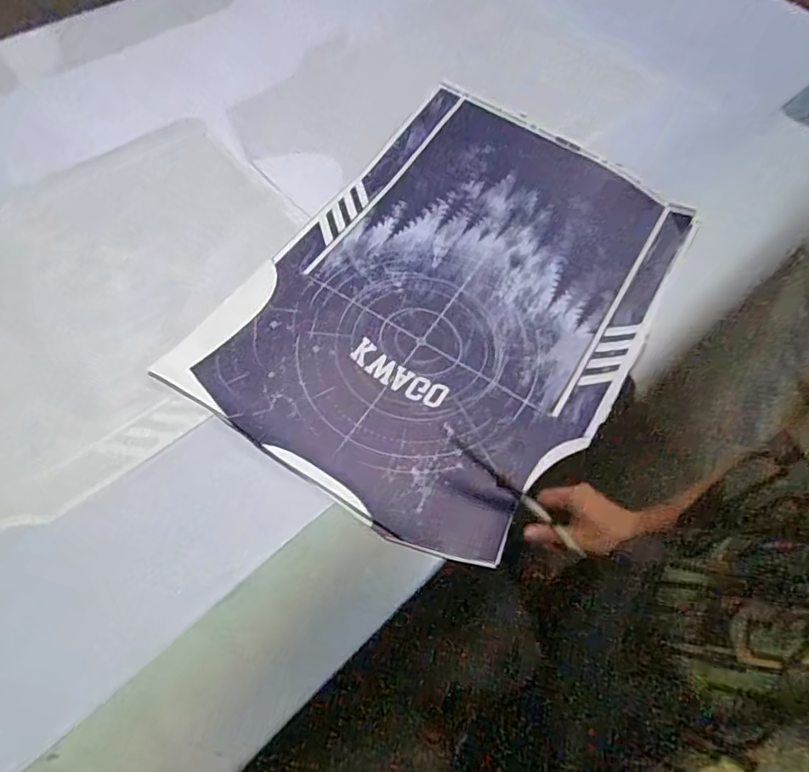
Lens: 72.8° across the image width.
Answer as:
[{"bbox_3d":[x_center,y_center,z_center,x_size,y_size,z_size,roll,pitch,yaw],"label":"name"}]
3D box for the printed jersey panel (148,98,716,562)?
[{"bbox_3d":[0.083,-0.148,0.792,0.491,0.014,0.688,31,65,14],"label":"printed jersey panel"}]

